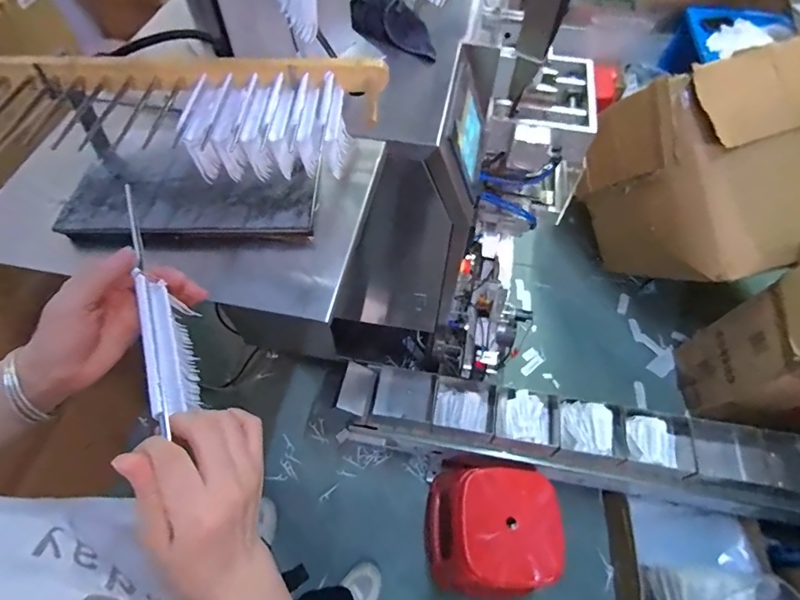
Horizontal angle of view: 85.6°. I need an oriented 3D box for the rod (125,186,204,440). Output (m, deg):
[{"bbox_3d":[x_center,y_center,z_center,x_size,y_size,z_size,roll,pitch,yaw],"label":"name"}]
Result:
[{"bbox_3d":[-0.193,0.015,0.358,0.017,0.086,0.202,-18,61,-12],"label":"rod"}]

